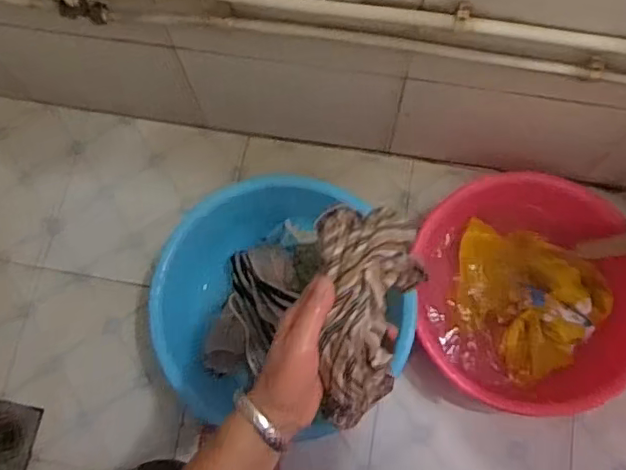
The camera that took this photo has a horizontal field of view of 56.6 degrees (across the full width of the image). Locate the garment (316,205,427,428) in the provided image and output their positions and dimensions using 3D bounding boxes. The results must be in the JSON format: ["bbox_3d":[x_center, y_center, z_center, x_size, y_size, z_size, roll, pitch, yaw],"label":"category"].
[{"bbox_3d":[0.048,0.069,0.481,0.085,0.082,0.187,5,95,2],"label":"garment"}]

